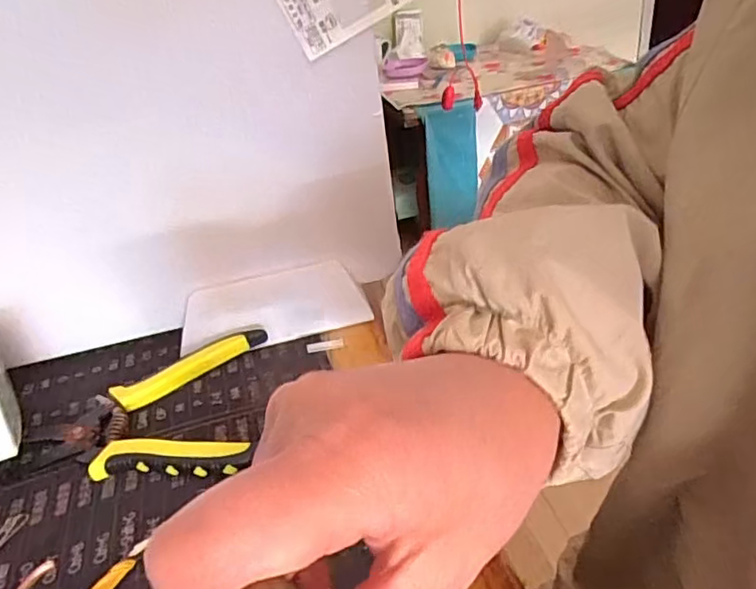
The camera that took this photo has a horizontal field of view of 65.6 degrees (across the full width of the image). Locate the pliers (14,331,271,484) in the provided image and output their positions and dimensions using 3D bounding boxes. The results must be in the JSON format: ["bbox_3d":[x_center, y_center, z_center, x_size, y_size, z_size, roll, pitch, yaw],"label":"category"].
[{"bbox_3d":[-0.146,0.074,0.358,0.145,0.018,0.114,-10,34,-3],"label":"pliers"}]

